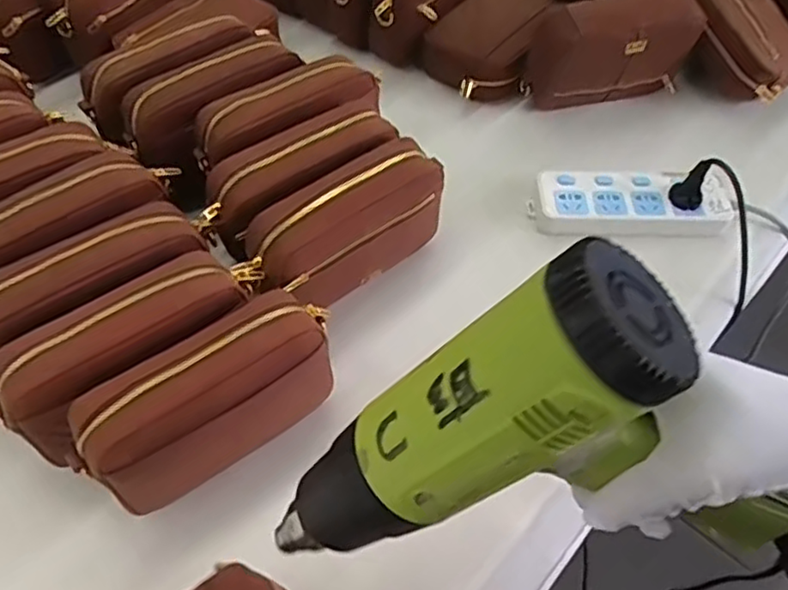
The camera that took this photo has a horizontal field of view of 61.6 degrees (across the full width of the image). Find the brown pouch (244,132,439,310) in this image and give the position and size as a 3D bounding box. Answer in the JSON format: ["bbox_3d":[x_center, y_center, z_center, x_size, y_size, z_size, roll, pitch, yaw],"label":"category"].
[{"bbox_3d":[-0.039,-0.063,0.602,0.200,0.098,0.065,-34,62,-23],"label":"brown pouch"}]

